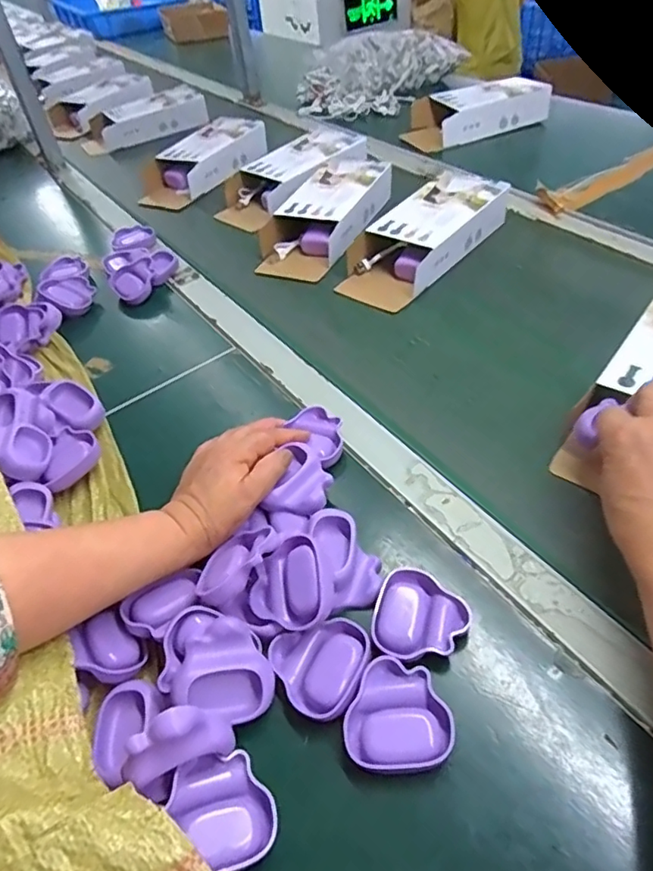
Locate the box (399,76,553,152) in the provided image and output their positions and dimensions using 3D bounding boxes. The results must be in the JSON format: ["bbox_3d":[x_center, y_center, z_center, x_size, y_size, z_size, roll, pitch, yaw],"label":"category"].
[{"bbox_3d":[0.256,-0.554,0.966,0.227,0.069,0.111,-18,48,-11],"label":"box"}]

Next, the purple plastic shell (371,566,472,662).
[{"bbox_3d":[0.061,0.126,0.385,0.061,0.015,0.061,31,57,29],"label":"purple plastic shell"}]

